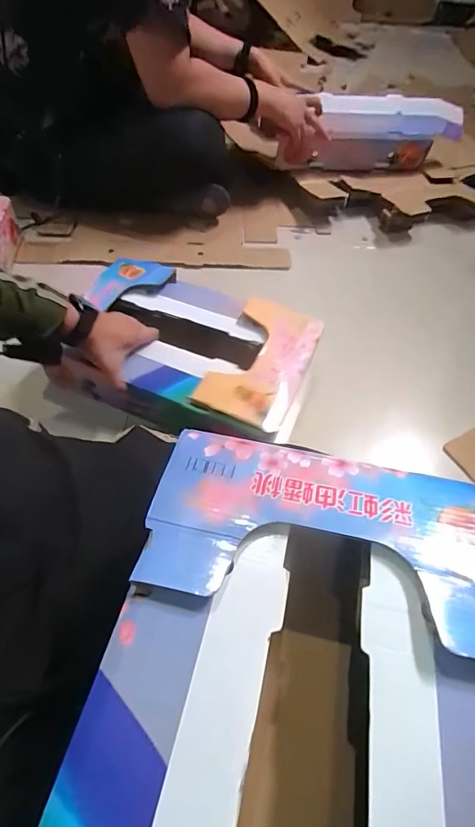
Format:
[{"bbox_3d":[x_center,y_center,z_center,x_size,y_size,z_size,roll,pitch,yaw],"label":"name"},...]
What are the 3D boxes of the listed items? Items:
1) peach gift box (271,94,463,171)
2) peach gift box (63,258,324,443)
[{"bbox_3d":[0.338,-0.676,1.042,0.469,0.143,0.064,-6,54,-8],"label":"peach gift box"},{"bbox_3d":[-0.082,-0.103,0.711,0.385,0.101,0.249,19,55,11],"label":"peach gift box"}]

